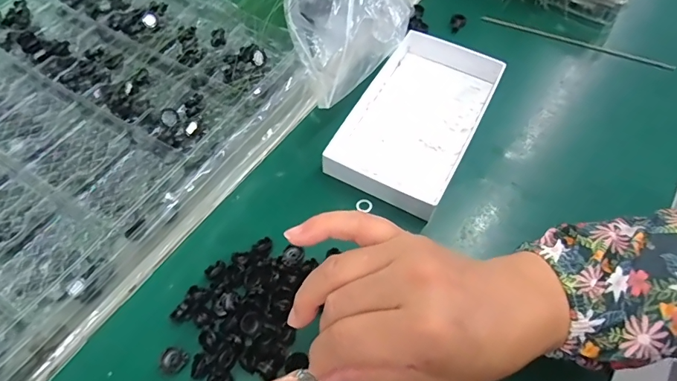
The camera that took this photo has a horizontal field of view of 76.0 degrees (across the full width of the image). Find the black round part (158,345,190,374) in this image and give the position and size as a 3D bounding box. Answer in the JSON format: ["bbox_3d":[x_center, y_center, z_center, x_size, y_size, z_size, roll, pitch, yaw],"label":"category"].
[{"bbox_3d":[-0.108,0.112,0.284,0.015,0.007,0.015,0,60,0],"label":"black round part"}]

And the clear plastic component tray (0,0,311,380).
[{"bbox_3d":[-0.272,-0.029,0.337,0.322,0.039,0.444,32,64,17],"label":"clear plastic component tray"}]

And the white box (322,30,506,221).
[{"bbox_3d":[0.067,-0.068,0.386,0.106,0.028,0.177,25,60,14],"label":"white box"}]

